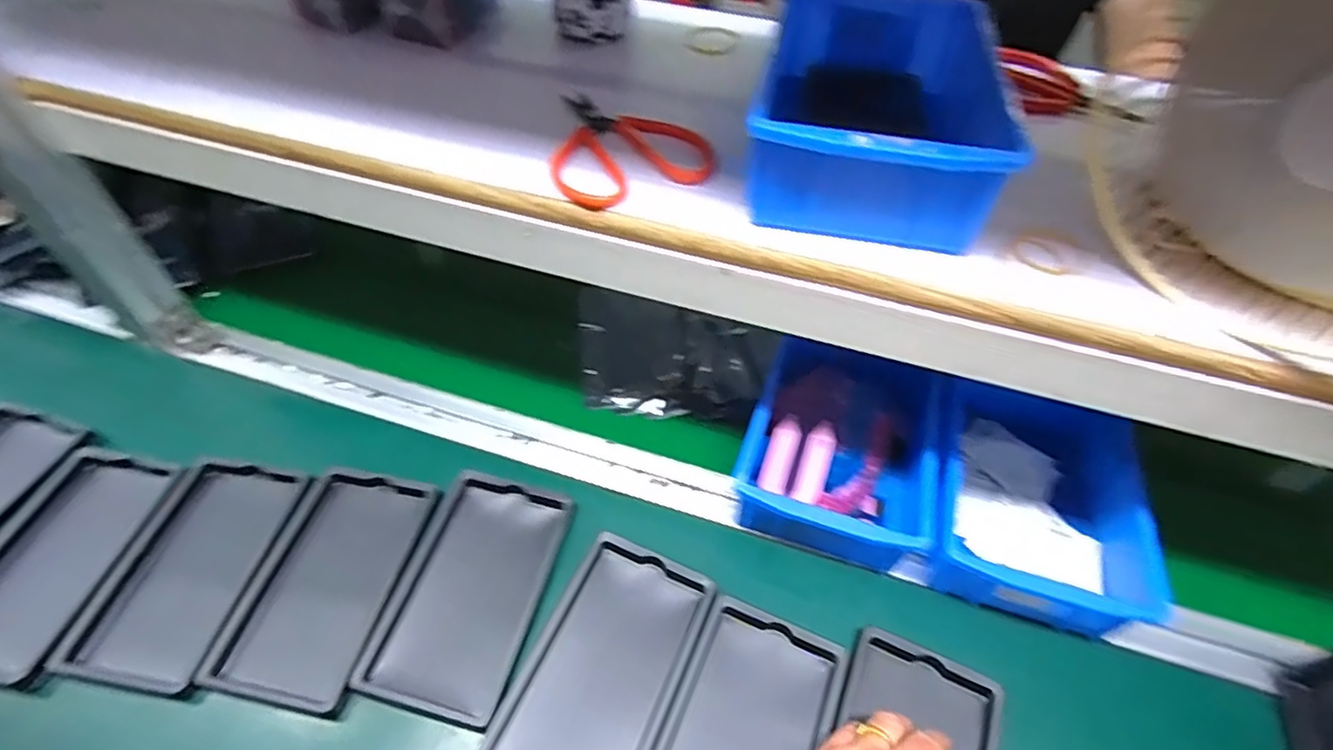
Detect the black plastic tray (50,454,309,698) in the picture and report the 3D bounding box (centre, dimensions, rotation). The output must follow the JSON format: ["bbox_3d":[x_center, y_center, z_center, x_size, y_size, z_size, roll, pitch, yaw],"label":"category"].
[{"bbox_3d":[-0.327,0.133,0.445,0.094,0.019,0.155,9,50,5],"label":"black plastic tray"}]

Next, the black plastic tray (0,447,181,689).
[{"bbox_3d":[-0.424,0.125,0.445,0.097,0.013,0.159,7,50,4],"label":"black plastic tray"}]

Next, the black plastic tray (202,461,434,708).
[{"bbox_3d":[-0.232,0.138,0.442,0.093,0.011,0.158,10,50,6],"label":"black plastic tray"}]

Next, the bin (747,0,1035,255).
[{"bbox_3d":[0.120,-0.158,0.380,0.118,0.064,0.196,10,50,6],"label":"bin"}]

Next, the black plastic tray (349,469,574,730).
[{"bbox_3d":[-0.133,0.146,0.441,0.091,0.024,0.154,13,50,8],"label":"black plastic tray"}]

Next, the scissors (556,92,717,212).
[{"bbox_3d":[-0.031,-0.145,0.399,0.094,0.011,0.106,-21,54,-19],"label":"scissors"}]

